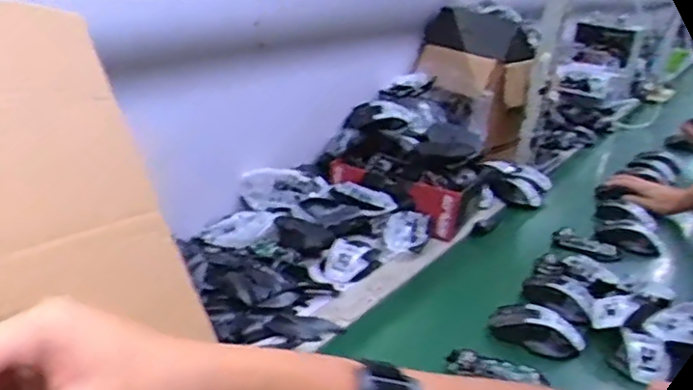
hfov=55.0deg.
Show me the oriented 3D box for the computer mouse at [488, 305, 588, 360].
[{"bbox_3d":[0.242,0.170,0.852,0.116,0.036,0.058,20,24,30],"label":"computer mouse"}]

